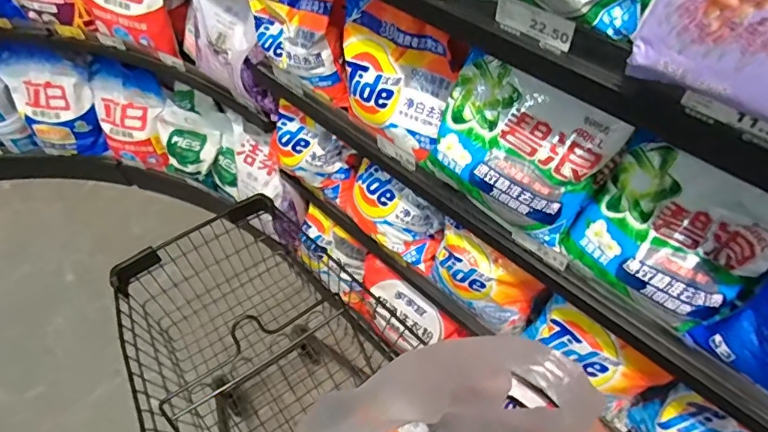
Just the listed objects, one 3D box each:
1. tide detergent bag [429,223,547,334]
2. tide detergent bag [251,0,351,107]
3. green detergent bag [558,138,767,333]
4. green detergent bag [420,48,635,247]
[{"bbox_3d":[0.183,0.125,0.922,0.222,0.194,0.060,29,59,21],"label":"tide detergent bag"},{"bbox_3d":[-0.165,-0.356,0.890,0.103,0.210,0.247,-33,59,-22],"label":"tide detergent bag"},{"bbox_3d":[0.357,0.022,0.600,0.211,0.154,0.114,36,61,25],"label":"green detergent bag"},{"bbox_3d":[0.182,-0.097,0.671,0.242,0.205,0.069,42,31,25],"label":"green detergent bag"}]

